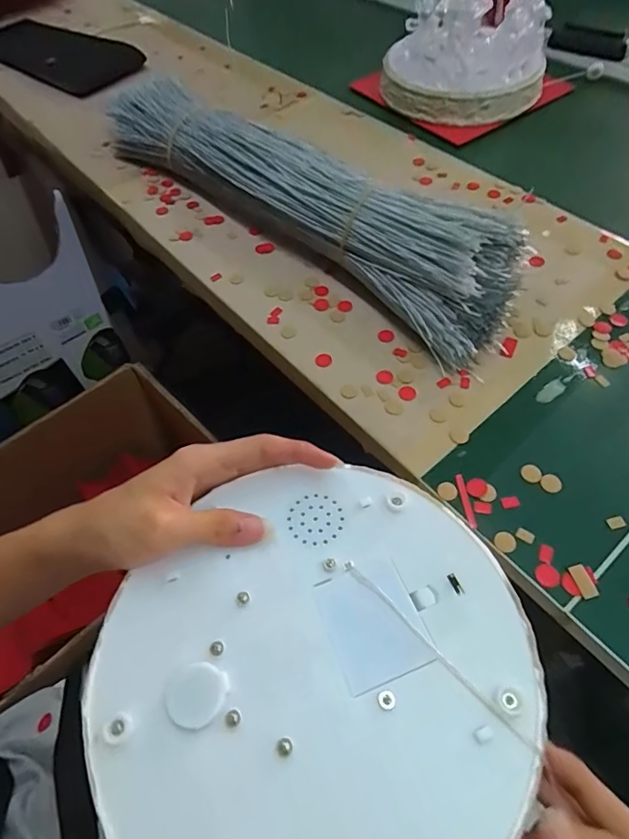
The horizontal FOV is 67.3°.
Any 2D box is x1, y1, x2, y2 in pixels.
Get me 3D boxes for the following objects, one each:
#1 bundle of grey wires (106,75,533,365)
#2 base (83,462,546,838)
[{"bbox_3d":[-0.047,-0.240,0.477,0.546,0.071,0.119,36,66,23],"label":"bundle of grey wires"},{"bbox_3d":[-0.002,0.114,0.234,0.203,0.025,0.201,-2,57,3],"label":"base"}]

